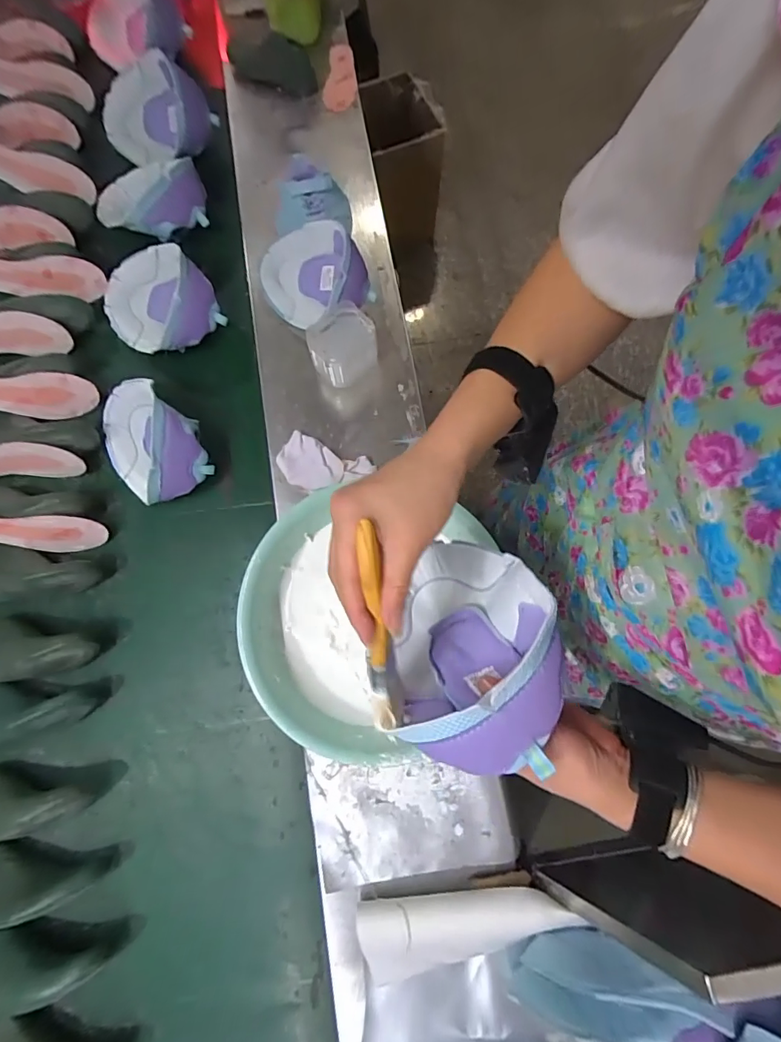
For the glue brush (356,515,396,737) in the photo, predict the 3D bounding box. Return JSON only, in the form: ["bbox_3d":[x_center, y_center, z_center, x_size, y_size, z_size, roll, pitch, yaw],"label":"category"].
[{"bbox_3d":[-0.010,0.073,0.298,0.015,0.009,0.147,-4,108,-1],"label":"glue brush"}]

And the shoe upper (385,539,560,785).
[{"bbox_3d":[0.063,0.096,0.365,0.117,0.151,0.154,17,79,4],"label":"shoe upper"}]

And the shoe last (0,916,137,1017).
[{"bbox_3d":[-0.424,0.519,0.527,0.209,0.061,0.082,-13,79,-2],"label":"shoe last"}]

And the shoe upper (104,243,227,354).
[{"bbox_3d":[-0.368,-0.350,0.701,0.160,0.064,0.175,0,78,0],"label":"shoe upper"}]

